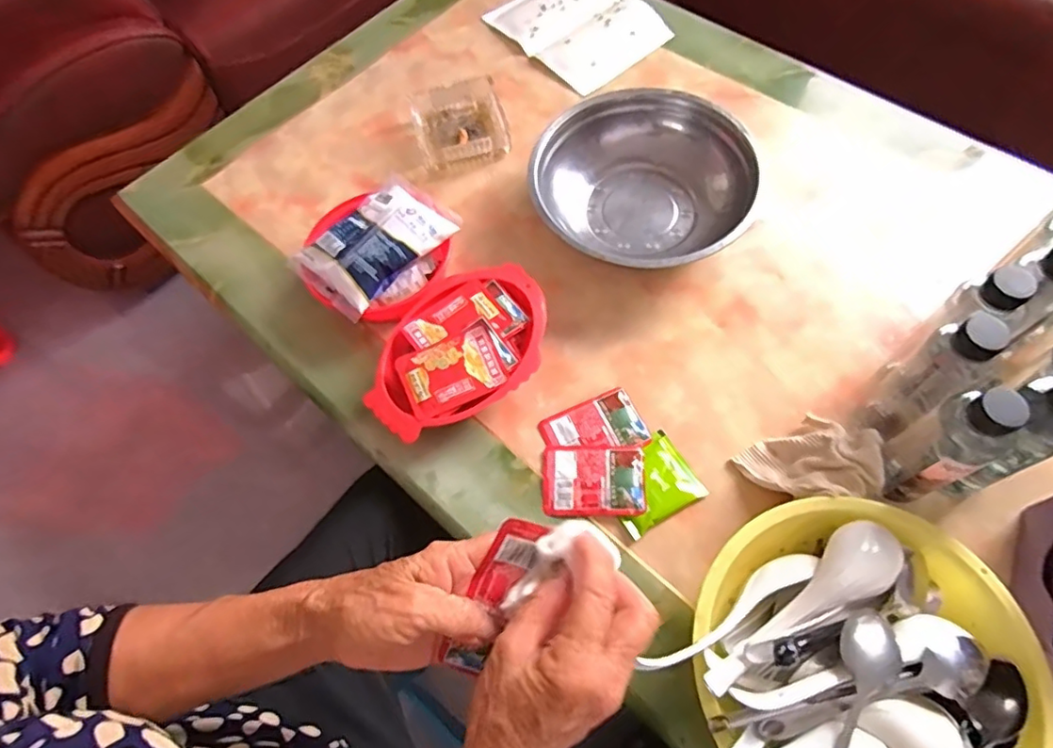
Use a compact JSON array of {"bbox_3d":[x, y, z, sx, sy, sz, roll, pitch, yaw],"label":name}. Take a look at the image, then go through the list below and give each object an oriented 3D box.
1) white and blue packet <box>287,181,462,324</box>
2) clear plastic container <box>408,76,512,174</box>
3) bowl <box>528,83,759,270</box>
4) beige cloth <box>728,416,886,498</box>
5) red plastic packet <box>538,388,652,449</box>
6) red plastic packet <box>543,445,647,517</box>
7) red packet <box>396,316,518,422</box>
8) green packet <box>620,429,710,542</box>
[{"bbox_3d":[-0.171,-0.149,0.663,0.111,0.034,0.164,39,73,20],"label":"white and blue packet"},{"bbox_3d":[-0.090,-0.334,0.792,0.118,0.038,0.128,-14,64,-2],"label":"clear plastic container"},{"bbox_3d":[0.137,-0.230,0.695,0.243,0.091,0.227,-2,65,4],"label":"bowl"},{"bbox_3d":[0.272,0.082,0.548,0.114,0.060,0.091,-26,64,-8],"label":"beige cloth"},{"bbox_3d":[0.069,0.057,0.605,0.099,0.006,0.066,-21,65,-5],"label":"red plastic packet"},{"bbox_3d":[0.065,0.104,0.579,0.099,0.010,0.069,0,65,5],"label":"red plastic packet"},{"bbox_3d":[-0.071,-0.005,0.599,0.111,0.013,0.073,-29,75,-9],"label":"red packet"},{"bbox_3d":[0.120,0.107,0.576,0.086,0.009,0.075,-30,66,-9],"label":"green packet"}]

